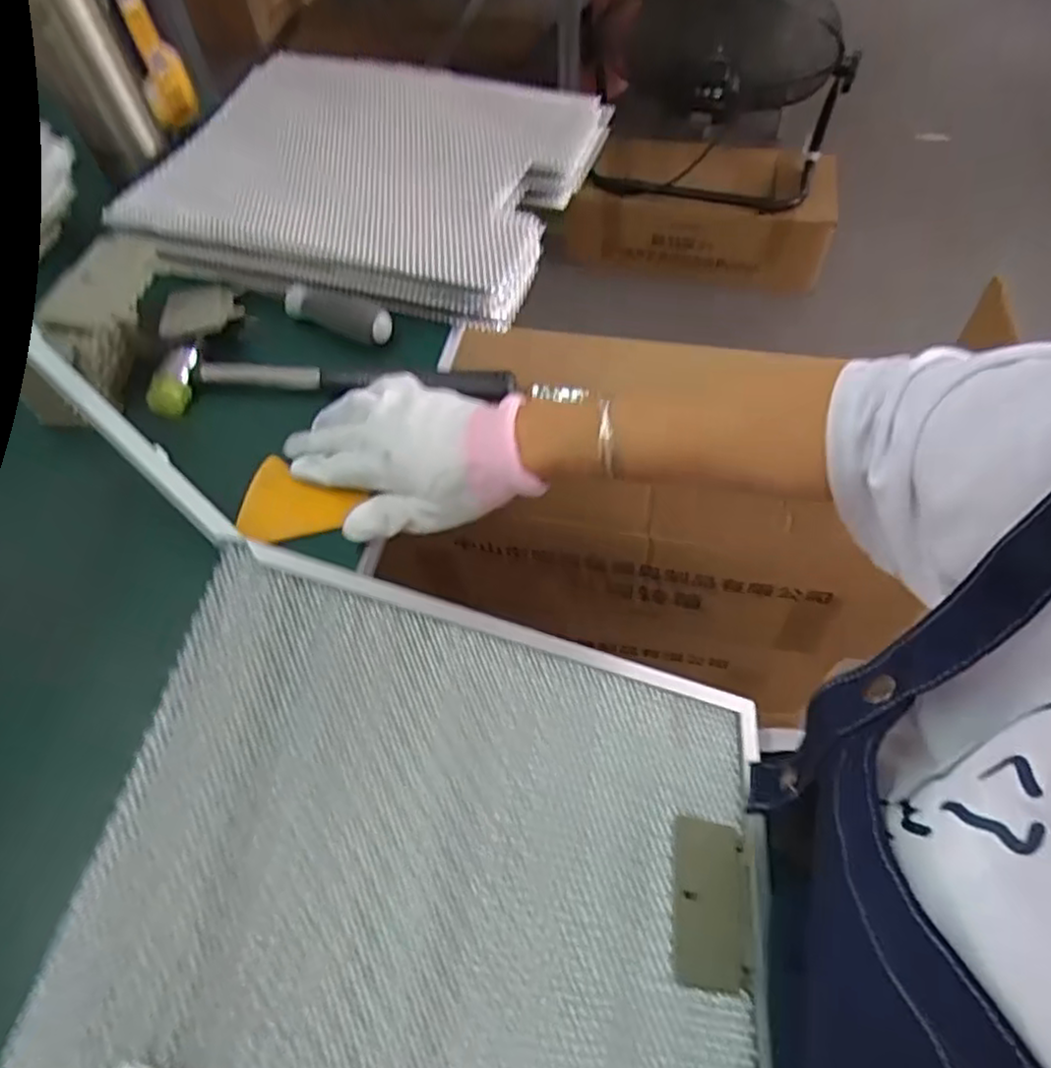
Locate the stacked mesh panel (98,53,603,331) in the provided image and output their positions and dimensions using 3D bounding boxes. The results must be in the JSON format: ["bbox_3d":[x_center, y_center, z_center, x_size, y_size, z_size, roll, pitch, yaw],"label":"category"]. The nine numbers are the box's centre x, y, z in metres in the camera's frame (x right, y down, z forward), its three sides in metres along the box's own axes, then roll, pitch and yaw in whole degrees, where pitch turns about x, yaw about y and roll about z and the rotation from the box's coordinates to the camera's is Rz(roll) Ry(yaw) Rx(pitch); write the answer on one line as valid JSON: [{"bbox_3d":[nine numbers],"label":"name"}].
[{"bbox_3d":[-0.129,-0.299,0.596,0.335,0.045,0.271,16,60,13],"label":"stacked mesh panel"}]

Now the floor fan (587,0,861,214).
[{"bbox_3d":[0.388,-0.878,1.396,0.496,0.455,0.313,-15,58,-7],"label":"floor fan"}]

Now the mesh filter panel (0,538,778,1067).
[{"bbox_3d":[-0.024,0.163,0.365,0.337,0.015,0.254,17,54,-13],"label":"mesh filter panel"}]

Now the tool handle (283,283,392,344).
[{"bbox_3d":[-0.135,-0.163,0.525,0.089,0.022,0.029,22,61,16],"label":"tool handle"}]

